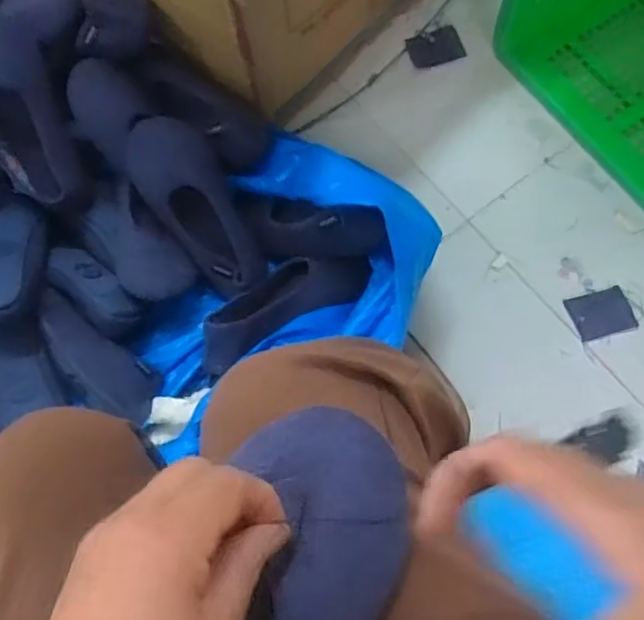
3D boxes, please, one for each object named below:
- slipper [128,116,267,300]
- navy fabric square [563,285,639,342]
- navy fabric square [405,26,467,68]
[{"bbox_3d":[-0.158,-0.130,0.828,0.102,0.057,0.240,-32,99,-8],"label":"slipper"},{"bbox_3d":[0.368,0.005,0.858,0.077,0.004,0.062,-16,70,1],"label":"navy fabric square"},{"bbox_3d":[0.171,-0.396,0.983,0.080,0.008,0.059,-17,75,2],"label":"navy fabric square"}]

